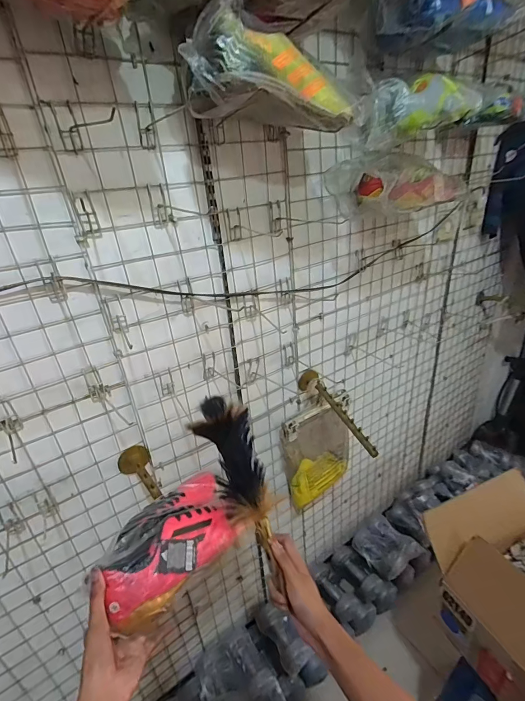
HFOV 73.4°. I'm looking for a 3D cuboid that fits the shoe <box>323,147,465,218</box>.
[{"bbox_3d":[0.304,-0.396,0.836,0.283,0.104,0.177,-22,31,-31],"label":"shoe"}]

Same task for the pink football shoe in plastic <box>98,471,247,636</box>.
[{"bbox_3d":[-0.145,0.262,0.522,0.140,0.076,0.210,19,35,39],"label":"pink football shoe in plastic"}]

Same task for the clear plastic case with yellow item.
[{"bbox_3d":[0.174,0.302,1.089,0.249,0.315,0.066,-20,30,-28],"label":"clear plastic case with yellow item"}]

